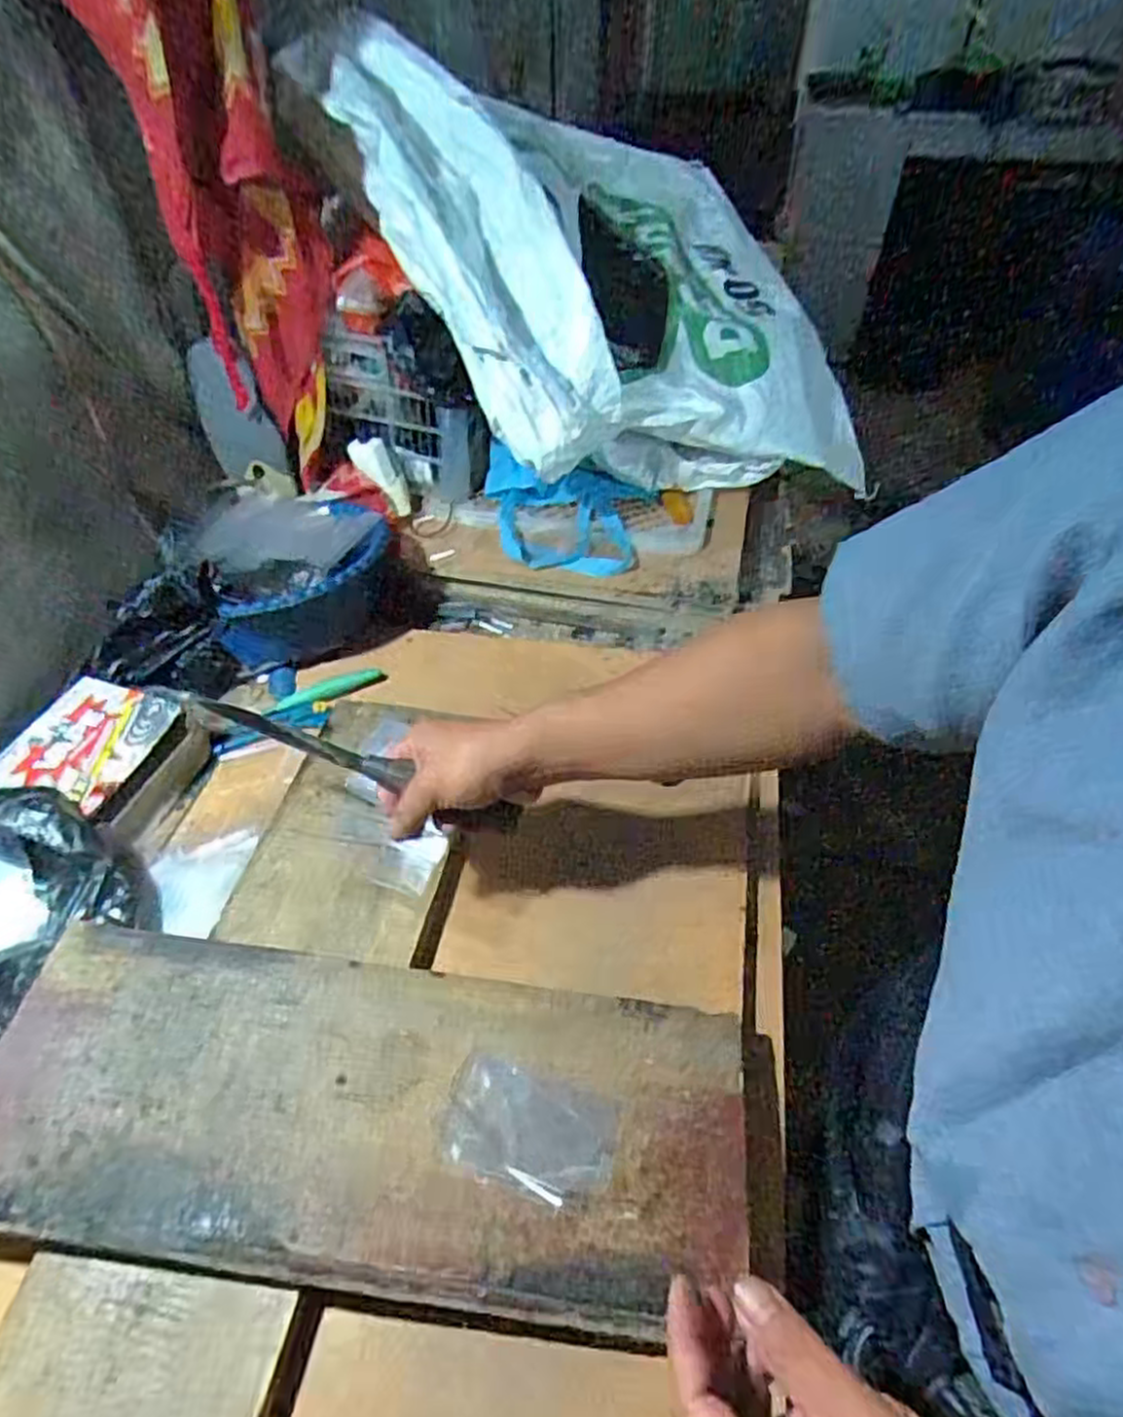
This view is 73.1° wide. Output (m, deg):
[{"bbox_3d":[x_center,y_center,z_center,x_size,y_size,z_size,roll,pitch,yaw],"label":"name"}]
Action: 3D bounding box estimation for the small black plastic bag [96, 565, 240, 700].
[{"bbox_3d":[-0.409,-0.070,0.774,0.125,0.118,0.054,-14,50,-12],"label":"small black plastic bag"}]

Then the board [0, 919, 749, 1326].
[{"bbox_3d":[-0.127,0.251,0.480,0.473,0.017,0.179,5,48,4],"label":"board"}]

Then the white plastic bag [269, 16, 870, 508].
[{"bbox_3d":[0.048,-0.499,0.895,0.623,0.151,0.466,-4,79,-35],"label":"white plastic bag"}]

